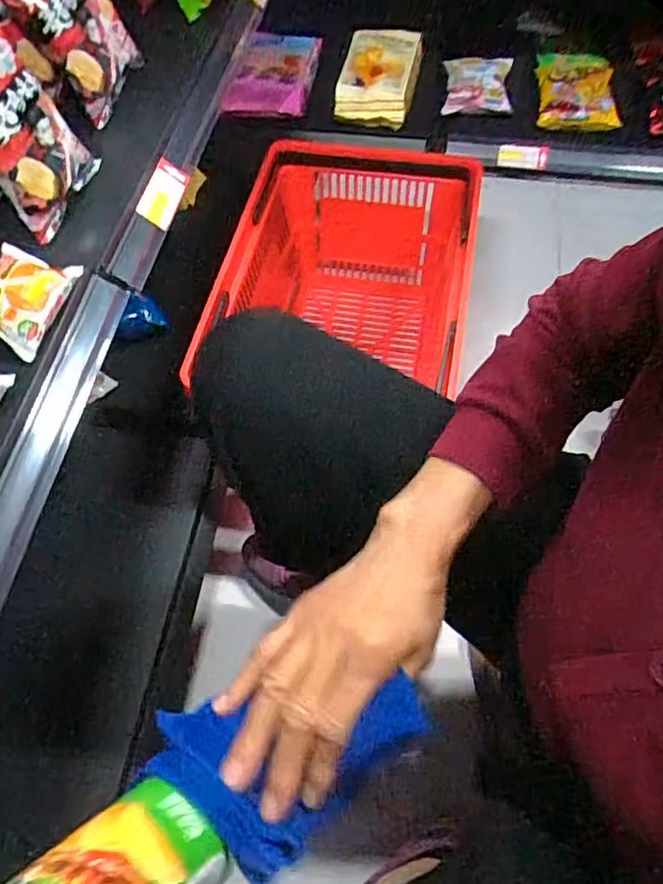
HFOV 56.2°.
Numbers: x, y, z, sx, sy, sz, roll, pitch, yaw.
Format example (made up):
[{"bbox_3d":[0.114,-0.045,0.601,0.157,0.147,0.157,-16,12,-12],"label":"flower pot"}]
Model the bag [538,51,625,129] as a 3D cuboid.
[{"bbox_3d":[0.461,-0.674,1.178,0.146,0.044,0.198,-2,59,1],"label":"bag"}]

